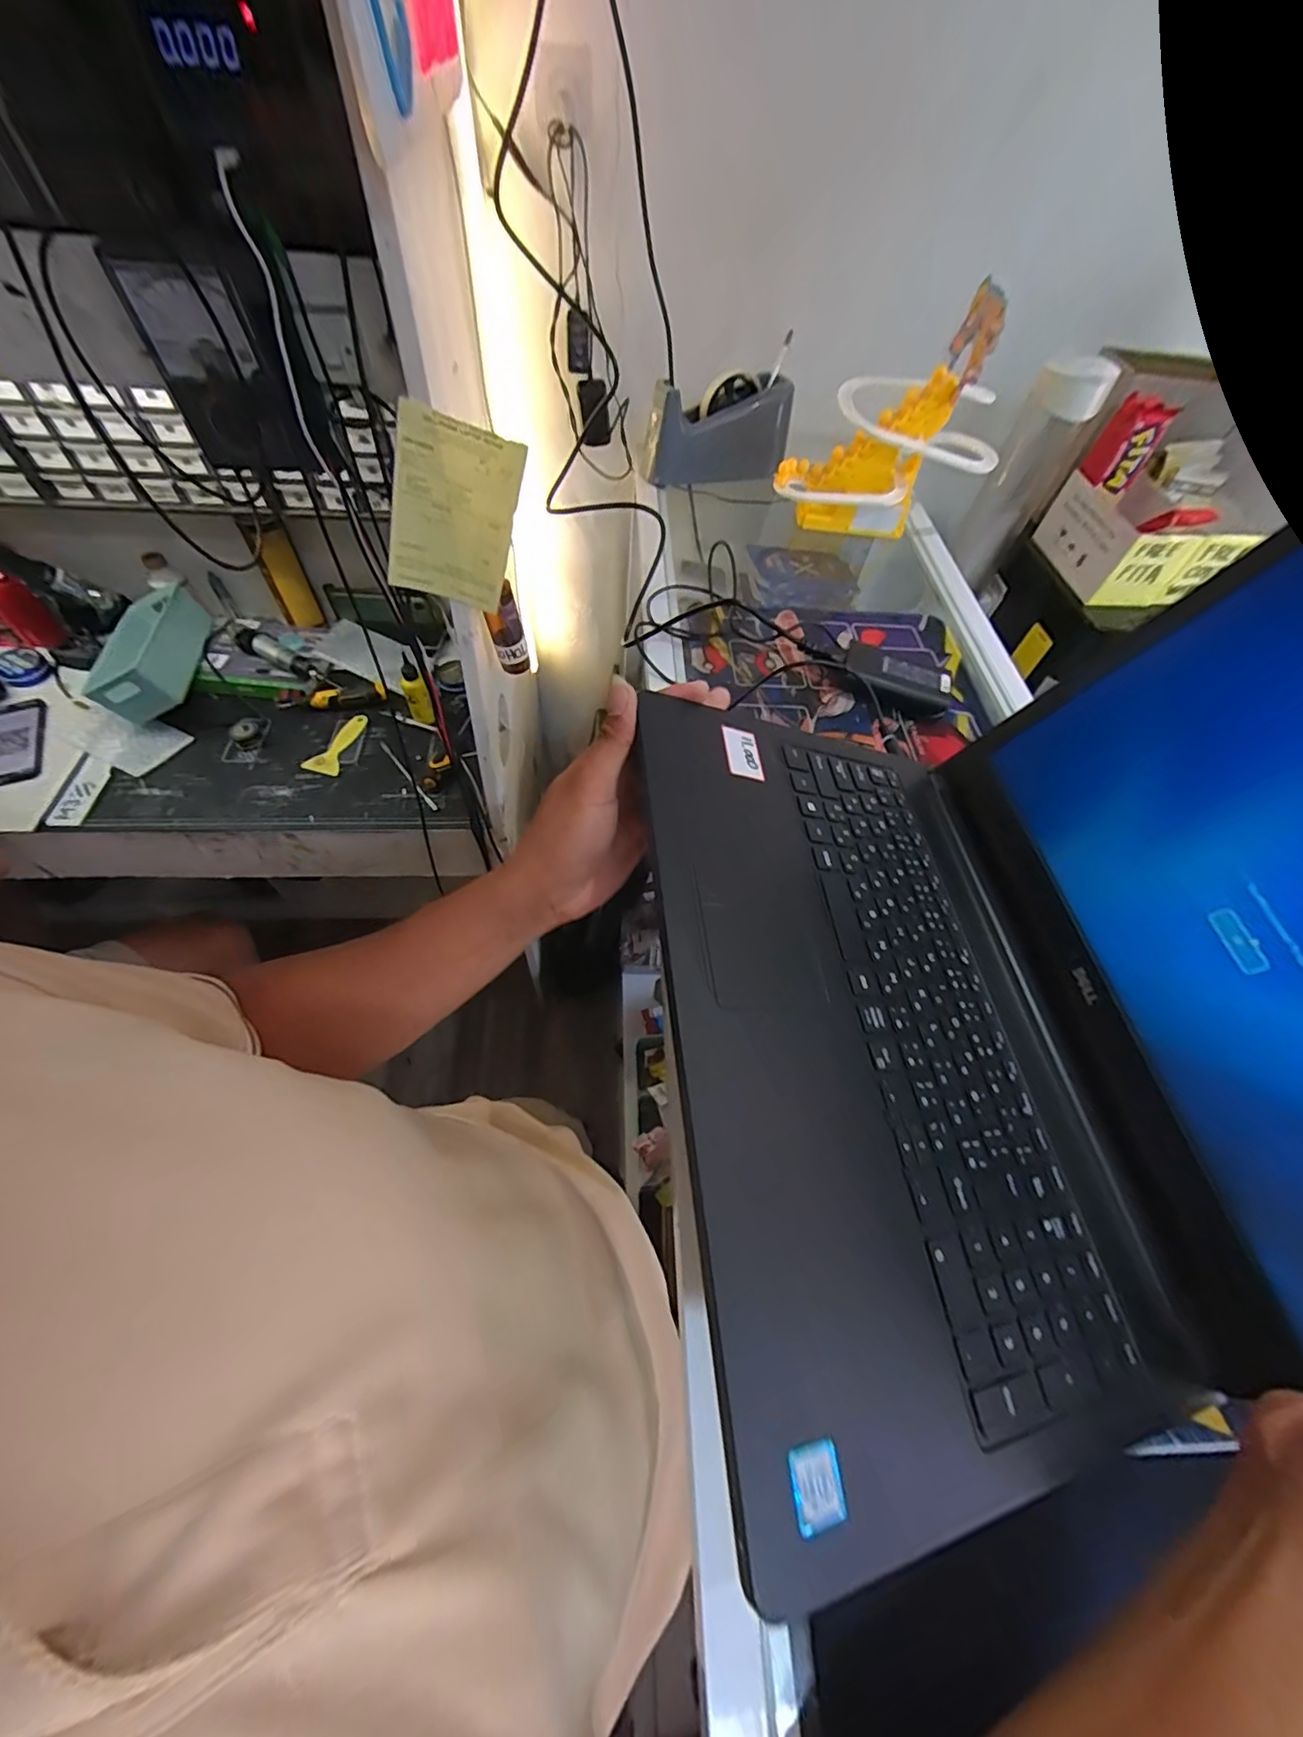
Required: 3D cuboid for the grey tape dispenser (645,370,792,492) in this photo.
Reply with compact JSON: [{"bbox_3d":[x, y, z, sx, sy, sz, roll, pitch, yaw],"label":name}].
[{"bbox_3d":[0.096,-0.612,0.801,0.211,0.124,0.067,-23,62,-17],"label":"grey tape dispenser"}]

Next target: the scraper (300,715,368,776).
[{"bbox_3d":[-0.488,-0.196,0.873,0.046,0.011,0.123,10,58,2],"label":"scraper"}]

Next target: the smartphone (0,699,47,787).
[{"bbox_3d":[-0.892,-0.170,0.777,0.088,0.014,0.154,-21,62,-17],"label":"smartphone"}]

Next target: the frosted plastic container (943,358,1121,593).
[{"bbox_3d":[0.507,-0.537,0.778,0.089,0.263,0.083,32,61,15],"label":"frosted plastic container"}]

